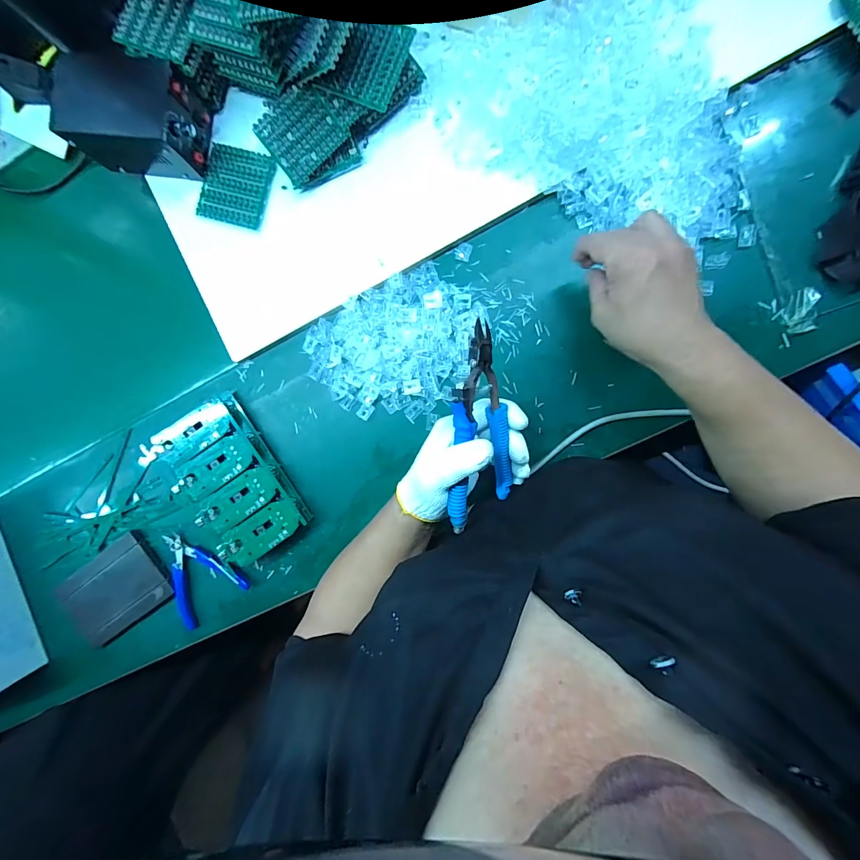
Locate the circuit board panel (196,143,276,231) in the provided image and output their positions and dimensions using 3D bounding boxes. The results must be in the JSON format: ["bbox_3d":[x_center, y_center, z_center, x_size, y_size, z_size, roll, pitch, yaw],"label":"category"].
[{"bbox_3d":[-0.231,-0.289,0.455,0.082,0.009,0.089,16,94,5],"label":"circuit board panel"}]

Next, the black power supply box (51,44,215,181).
[{"bbox_3d":[-0.343,-0.366,0.444,0.157,0.060,0.109,12,93,6],"label":"black power supply box"}]

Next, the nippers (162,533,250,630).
[{"bbox_3d":[-0.274,0.181,0.470,0.090,0.027,0.113,-14,90,6],"label":"nippers"}]

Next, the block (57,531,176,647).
[{"bbox_3d":[-0.393,0.201,0.485,0.133,0.020,0.095,-36,88,6],"label":"block"}]

